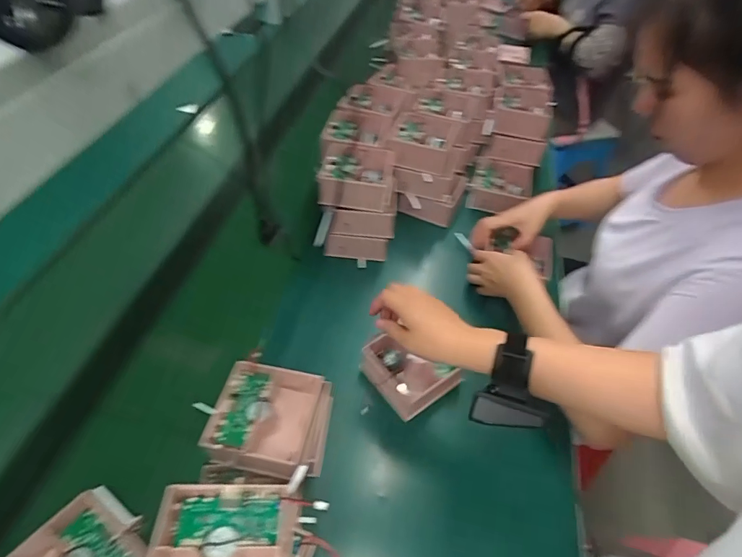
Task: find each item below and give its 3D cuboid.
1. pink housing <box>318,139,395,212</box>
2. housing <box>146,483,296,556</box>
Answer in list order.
[{"bbox_3d":[-0.023,-0.174,0.712,0.114,0.048,0.131,8,49,4],"label":"pink housing"},{"bbox_3d":[-0.124,0.233,0.360,0.113,0.052,0.108,0,49,-2],"label":"housing"}]

